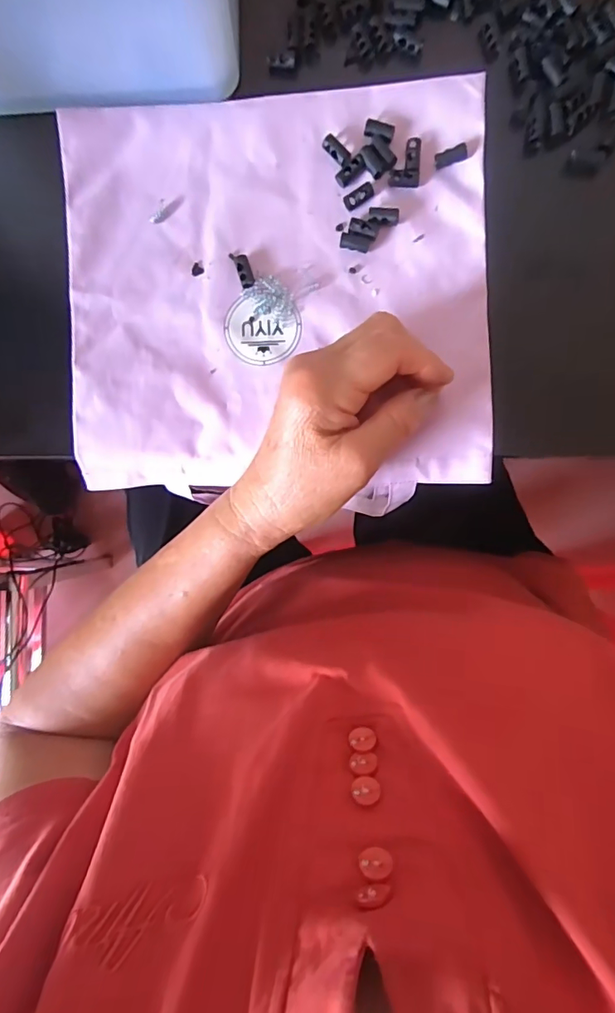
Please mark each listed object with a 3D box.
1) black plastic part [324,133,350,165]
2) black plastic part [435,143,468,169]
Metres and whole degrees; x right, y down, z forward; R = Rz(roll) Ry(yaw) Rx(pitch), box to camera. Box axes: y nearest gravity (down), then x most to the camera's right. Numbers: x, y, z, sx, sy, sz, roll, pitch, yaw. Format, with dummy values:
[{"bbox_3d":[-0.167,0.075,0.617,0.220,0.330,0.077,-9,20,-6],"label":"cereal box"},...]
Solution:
[{"bbox_3d":[0.018,-0.220,0.302,0.009,0.005,0.022,-45,87,4],"label":"black plastic part"},{"bbox_3d":[0.086,-0.211,0.295,0.019,0.004,0.008,-8,90,25],"label":"black plastic part"}]

